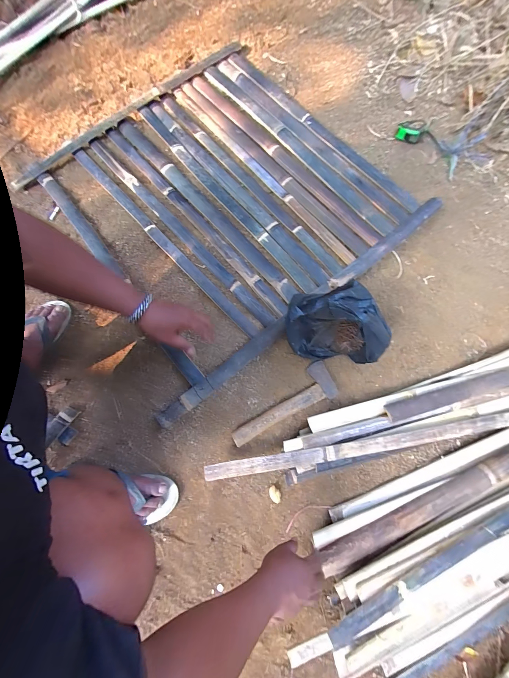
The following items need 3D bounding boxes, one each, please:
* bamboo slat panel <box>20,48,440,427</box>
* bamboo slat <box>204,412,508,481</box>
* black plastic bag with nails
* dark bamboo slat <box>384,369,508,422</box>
[{"bbox_3d":[-0.049,-0.376,0.737,0.868,0.072,0.747,-37,81,-8],"label":"bamboo slat panel"},{"bbox_3d":[0.333,0.229,0.586,0.876,0.017,0.042,-8,81,-4],"label":"bamboo slat"},{"bbox_3d":[0.172,-0.036,0.579,0.206,0.160,0.154,5,77,1],"label":"black plastic bag with nails"},{"bbox_3d":[0.714,0.061,0.635,0.859,0.019,0.043,-14,66,-8],"label":"dark bamboo slat"}]

